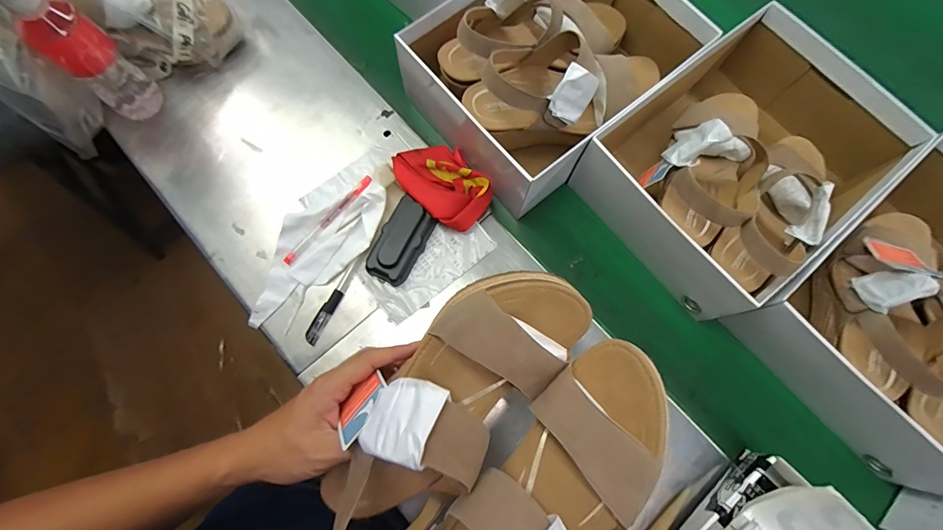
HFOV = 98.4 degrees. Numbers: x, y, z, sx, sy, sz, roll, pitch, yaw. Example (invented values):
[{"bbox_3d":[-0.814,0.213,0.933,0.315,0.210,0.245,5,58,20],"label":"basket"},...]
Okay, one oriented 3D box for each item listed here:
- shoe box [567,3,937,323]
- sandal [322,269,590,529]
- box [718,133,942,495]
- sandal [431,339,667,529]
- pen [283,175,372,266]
[{"bbox_3d":[0.320,-0.127,0.472,0.313,0.113,0.245,-38,79,-10],"label":"shoe box"},{"bbox_3d":[-0.013,0.099,0.295,0.084,0.087,0.230,43,81,10],"label":"sandal"},{"bbox_3d":[0.492,0.034,0.429,0.329,0.114,0.243,-41,81,-12],"label":"box"},{"bbox_3d":[0.047,0.156,0.269,0.093,0.091,0.232,41,83,9],"label":"sandal"},{"bbox_3d":[-0.171,-0.055,0.490,0.013,0.010,0.139,39,78,9],"label":"pen"}]

